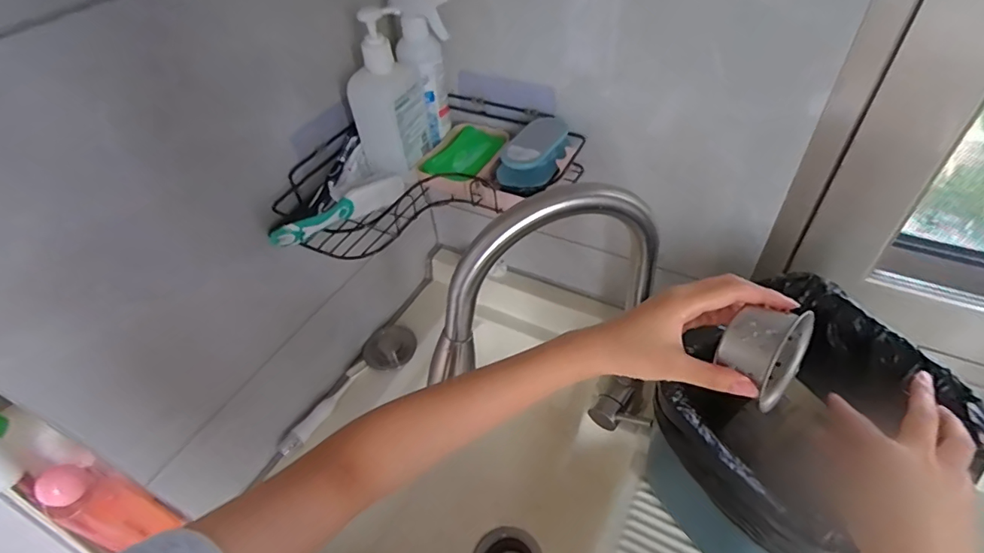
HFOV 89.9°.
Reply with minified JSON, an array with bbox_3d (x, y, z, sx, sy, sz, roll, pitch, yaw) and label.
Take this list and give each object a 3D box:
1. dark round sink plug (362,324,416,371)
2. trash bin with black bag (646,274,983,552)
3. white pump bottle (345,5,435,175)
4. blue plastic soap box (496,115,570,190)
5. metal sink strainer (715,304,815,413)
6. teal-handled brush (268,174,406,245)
[{"bbox_3d":[-0.162,0.113,0.787,0.070,0.033,0.082,18,51,22],"label":"dark round sink plug"},{"bbox_3d":[0.276,0.187,0.509,0.208,0.287,0.194,-20,47,-13],"label":"trash bin with black bag"},{"bbox_3d":[-0.117,-0.204,0.557,0.090,0.171,0.047,-16,47,-9],"label":"white pump bottle"},{"bbox_3d":[0.053,-0.145,0.576,0.052,0.040,0.112,28,55,29],"label":"blue plastic soap box"},{"bbox_3d":[0.194,0.051,0.348,0.071,0.072,0.046,-36,53,-25],"label":"metal sink strainer"},{"bbox_3d":[-0.158,-0.071,0.532,0.018,0.036,0.181,19,34,23],"label":"teal-handled brush"}]

